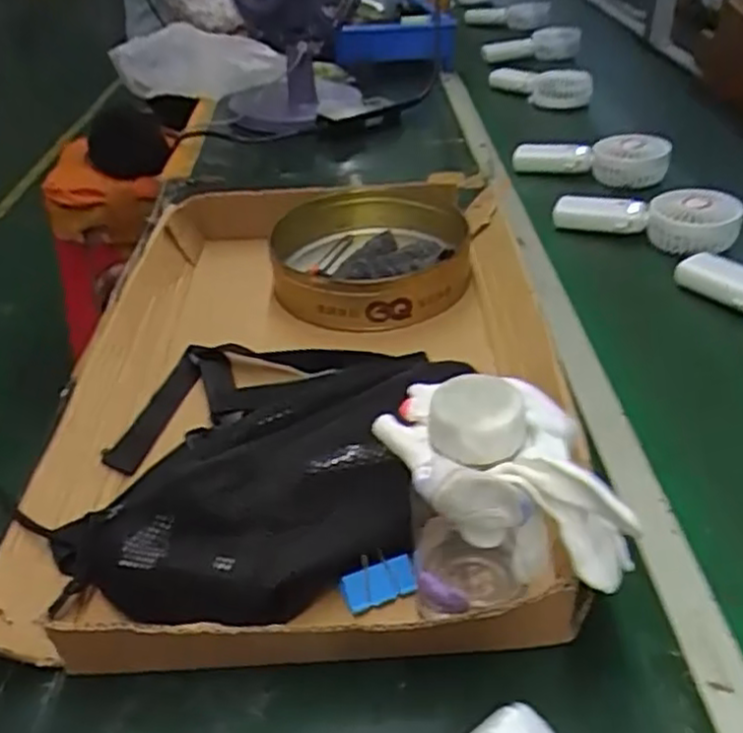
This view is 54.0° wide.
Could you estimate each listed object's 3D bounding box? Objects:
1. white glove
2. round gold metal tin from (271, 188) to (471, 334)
[{"bbox_3d":[0.062,0.046,0.330,0.127,0.060,0.067,34,48,22],"label":"white glove"},{"bbox_3d":[-0.002,-0.111,0.709,0.186,0.065,0.193,-1,36,1],"label":"round gold metal tin"}]

